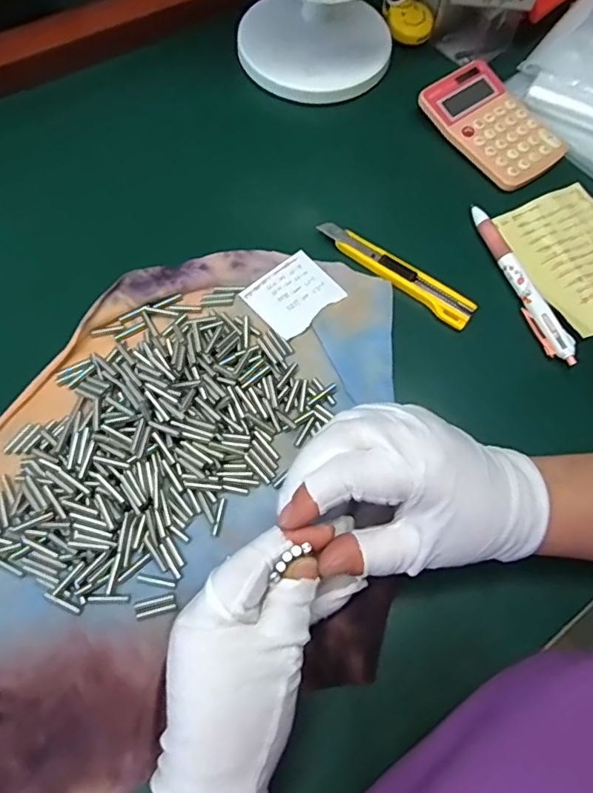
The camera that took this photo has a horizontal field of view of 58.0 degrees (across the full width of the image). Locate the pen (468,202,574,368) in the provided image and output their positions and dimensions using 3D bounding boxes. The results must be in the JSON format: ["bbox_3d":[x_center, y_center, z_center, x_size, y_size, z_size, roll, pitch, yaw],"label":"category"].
[{"bbox_3d":[0.164,-0.084,0.394,0.015,0.015,0.140,-19,71,-7],"label":"pen"}]

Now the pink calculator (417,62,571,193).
[{"bbox_3d":[0.165,-0.228,0.448,0.077,0.015,0.114,-33,74,-12],"label":"pink calculator"}]

